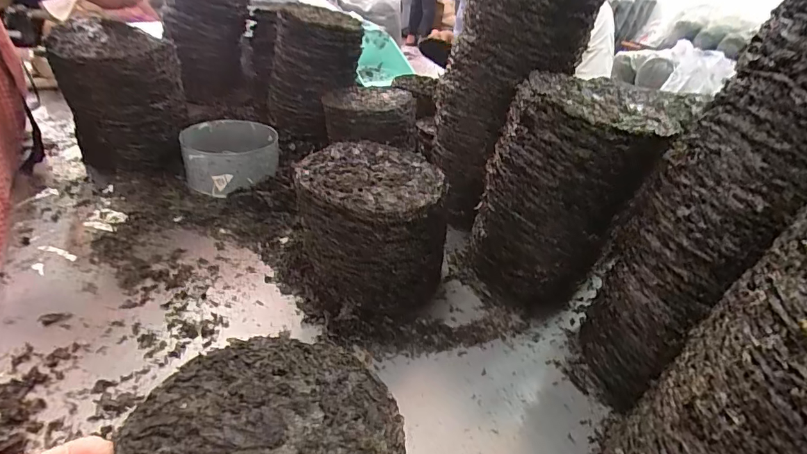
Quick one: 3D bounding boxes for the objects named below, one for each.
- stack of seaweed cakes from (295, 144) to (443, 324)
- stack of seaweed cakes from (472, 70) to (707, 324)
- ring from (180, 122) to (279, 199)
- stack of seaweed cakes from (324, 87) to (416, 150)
[{"bbox_3d":[-0.051,0.004,0.633,0.193,0.183,0.196,-3,35,-15],"label":"stack of seaweed cakes"},{"bbox_3d":[0.231,-0.031,0.644,0.172,0.316,0.186,-25,45,-38],"label":"stack of seaweed cakes"},{"bbox_3d":[-0.349,-0.141,0.880,0.178,0.084,0.173,-4,34,-16],"label":"ring"},{"bbox_3d":[-0.079,-0.234,0.993,0.201,0.125,0.175,-5,35,-17],"label":"stack of seaweed cakes"}]

